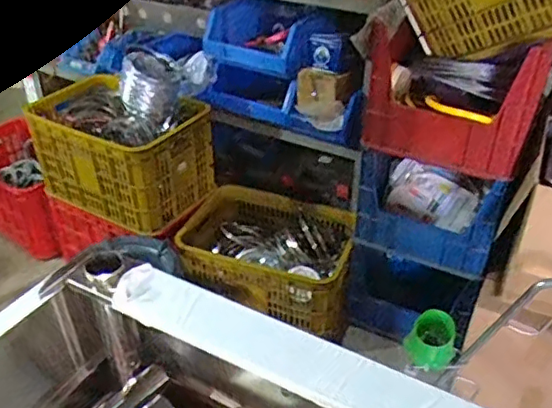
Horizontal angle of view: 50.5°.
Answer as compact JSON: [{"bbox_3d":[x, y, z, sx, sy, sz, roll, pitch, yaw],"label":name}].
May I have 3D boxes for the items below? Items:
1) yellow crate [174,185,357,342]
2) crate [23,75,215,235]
[{"bbox_3d":[-0.017,0.168,1.901,0.527,0.265,0.364,12,36,16],"label":"yellow crate"},{"bbox_3d":[-0.514,-0.185,1.901,0.548,0.332,0.330,19,38,24],"label":"crate"}]

